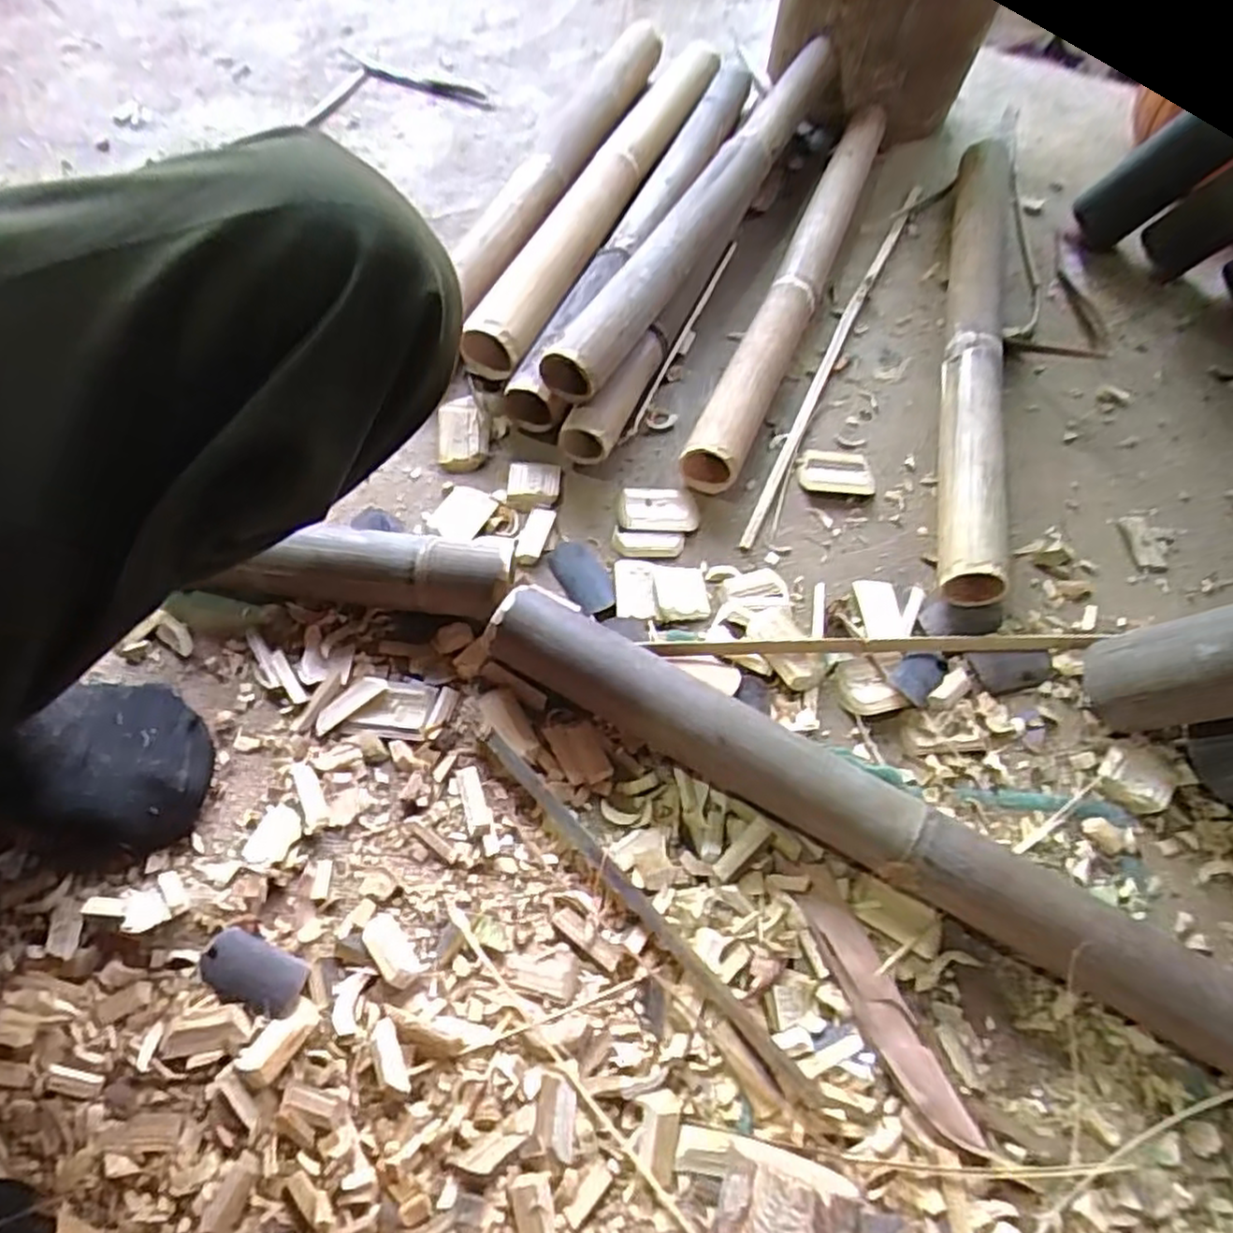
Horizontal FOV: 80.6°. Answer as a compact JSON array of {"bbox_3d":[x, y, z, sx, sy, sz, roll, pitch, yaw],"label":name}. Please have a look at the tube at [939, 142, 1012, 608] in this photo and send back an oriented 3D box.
[{"bbox_3d":[0.361,-0.288,0.732,0.061,0.065,0.652,15,61,5],"label":"tube"}]

